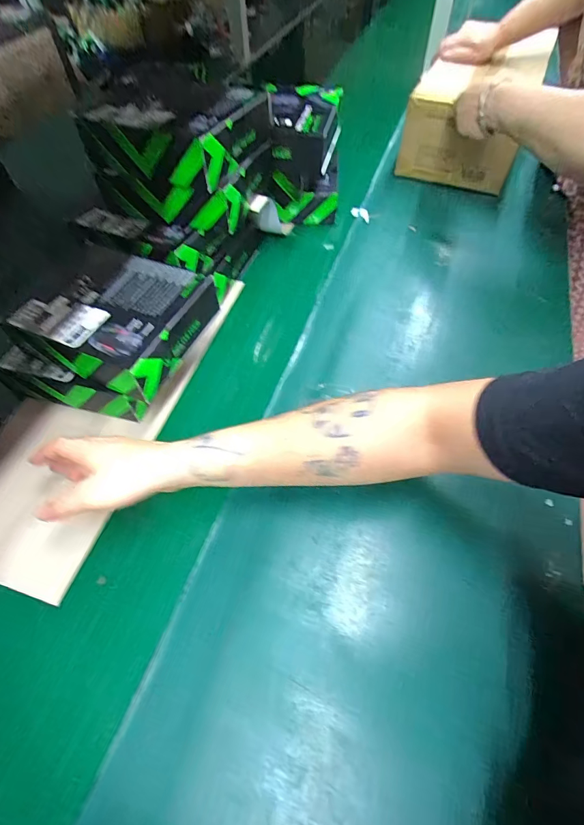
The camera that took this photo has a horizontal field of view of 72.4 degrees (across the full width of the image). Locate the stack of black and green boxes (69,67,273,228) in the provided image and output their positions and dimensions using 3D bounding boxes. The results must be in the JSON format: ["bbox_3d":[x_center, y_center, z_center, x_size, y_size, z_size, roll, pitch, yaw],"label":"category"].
[{"bbox_3d":[-0.147,-0.348,0.531,0.188,0.113,0.156,18,58,14],"label":"stack of black and green boxes"}]

